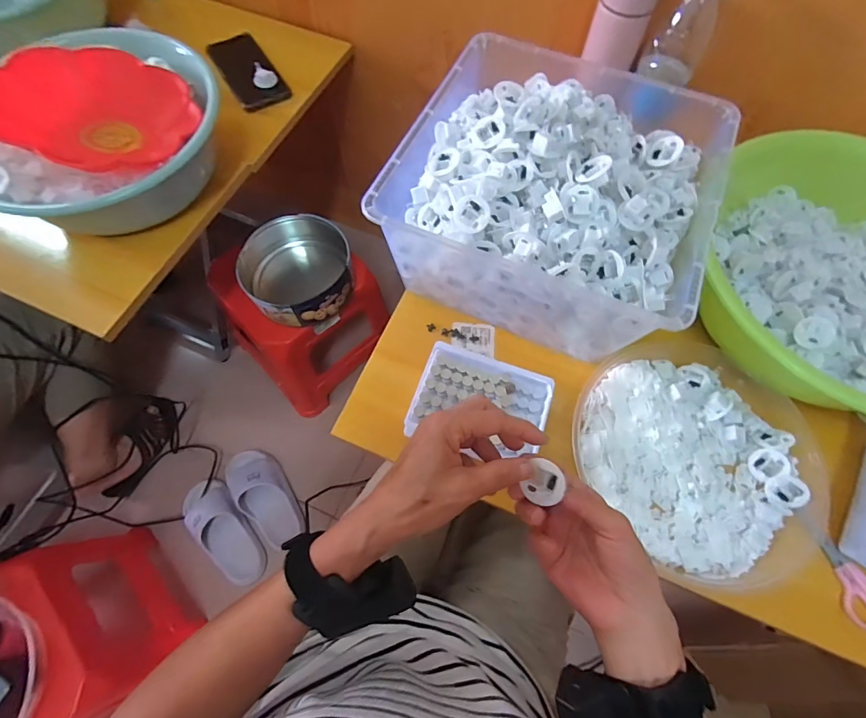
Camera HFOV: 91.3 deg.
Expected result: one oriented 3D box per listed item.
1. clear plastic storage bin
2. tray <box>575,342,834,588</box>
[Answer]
[{"bbox_3d":[0.125,-0.180,0.463,0.298,0.138,0.287,22,69,8],"label":"clear plastic storage bin"},{"bbox_3d":[0.257,0.093,0.420,0.224,0.034,0.233,0,67,-1],"label":"tray"}]

